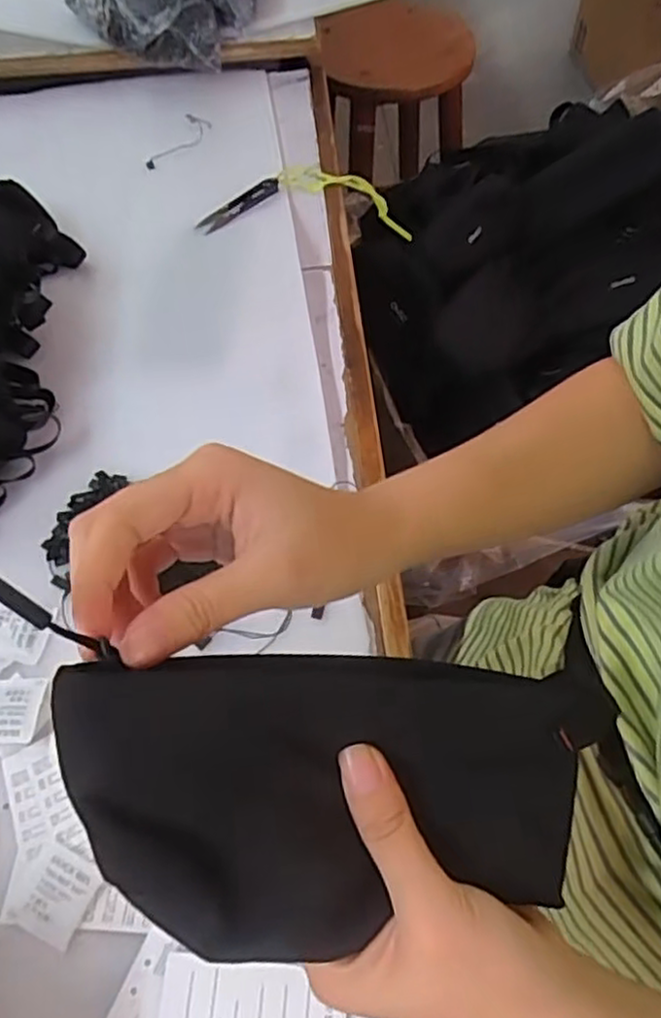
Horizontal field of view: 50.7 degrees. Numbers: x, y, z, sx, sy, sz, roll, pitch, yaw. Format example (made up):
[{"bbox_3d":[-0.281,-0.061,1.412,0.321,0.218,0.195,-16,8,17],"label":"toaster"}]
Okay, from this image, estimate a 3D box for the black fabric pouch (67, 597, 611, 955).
[{"bbox_3d":[0.015,0.093,0.238,0.194,0.016,0.096,-3,86,-22],"label":"black fabric pouch"}]

